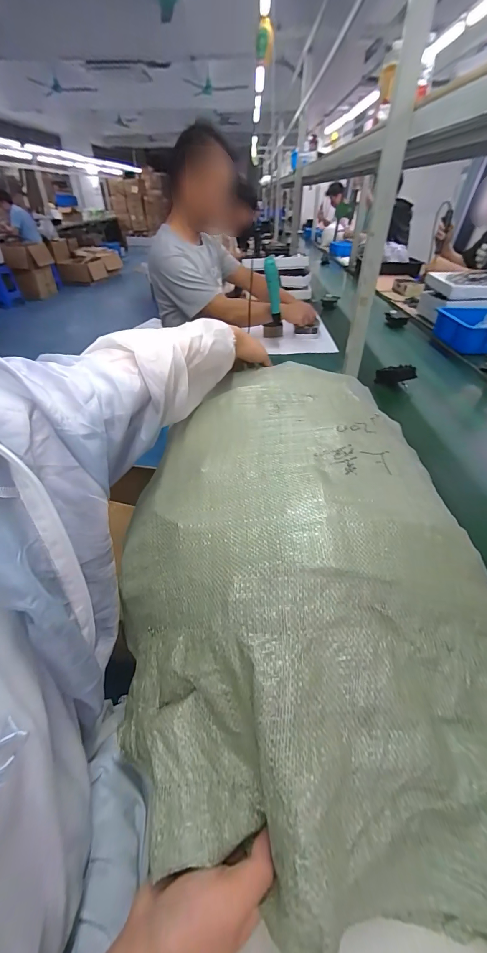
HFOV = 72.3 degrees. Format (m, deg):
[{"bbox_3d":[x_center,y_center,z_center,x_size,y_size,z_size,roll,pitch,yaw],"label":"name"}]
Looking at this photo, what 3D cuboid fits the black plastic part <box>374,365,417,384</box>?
[{"bbox_3d":[0.458,-0.307,1.010,0.115,0.049,0.014,7,10,39],"label":"black plastic part"}]

